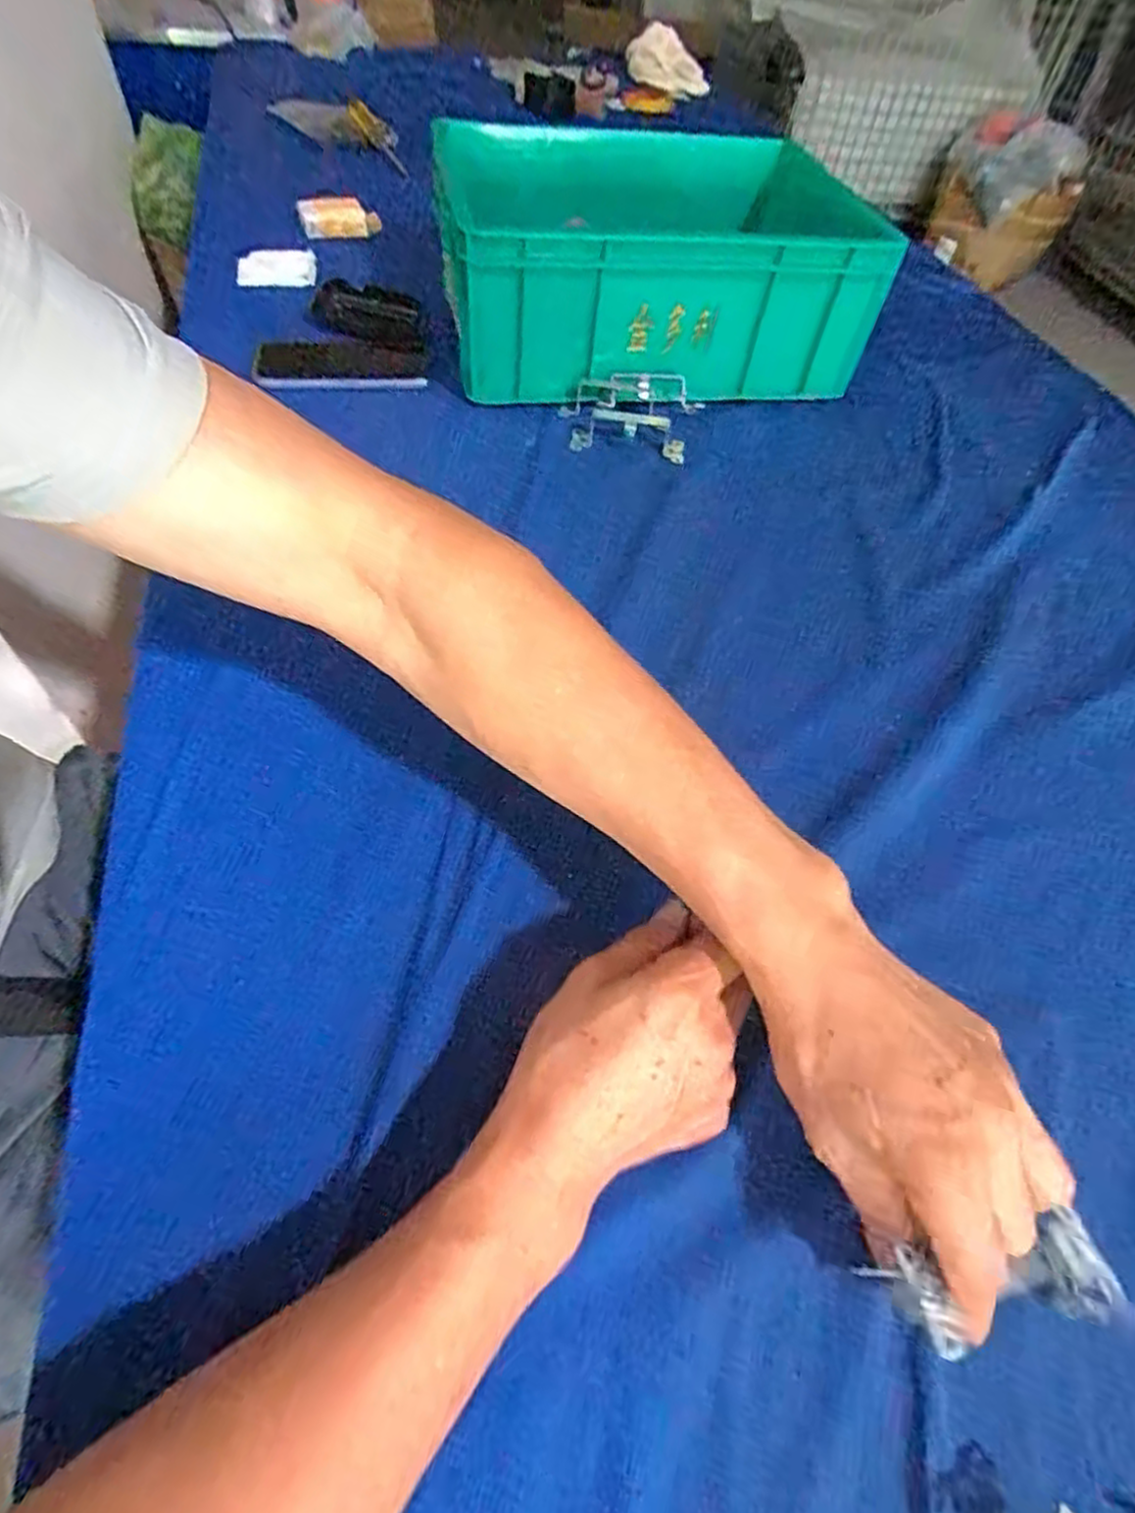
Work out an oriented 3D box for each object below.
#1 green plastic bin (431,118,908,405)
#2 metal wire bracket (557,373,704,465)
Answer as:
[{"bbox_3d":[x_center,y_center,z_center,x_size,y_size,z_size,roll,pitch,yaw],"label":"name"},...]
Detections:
[{"bbox_3d":[0.091,-0.511,0.731,0.404,0.139,0.322,1,54,-5],"label":"green plastic bin"},{"bbox_3d":[0.061,-0.332,0.686,0.135,0.043,0.090,8,53,0],"label":"metal wire bracket"}]

